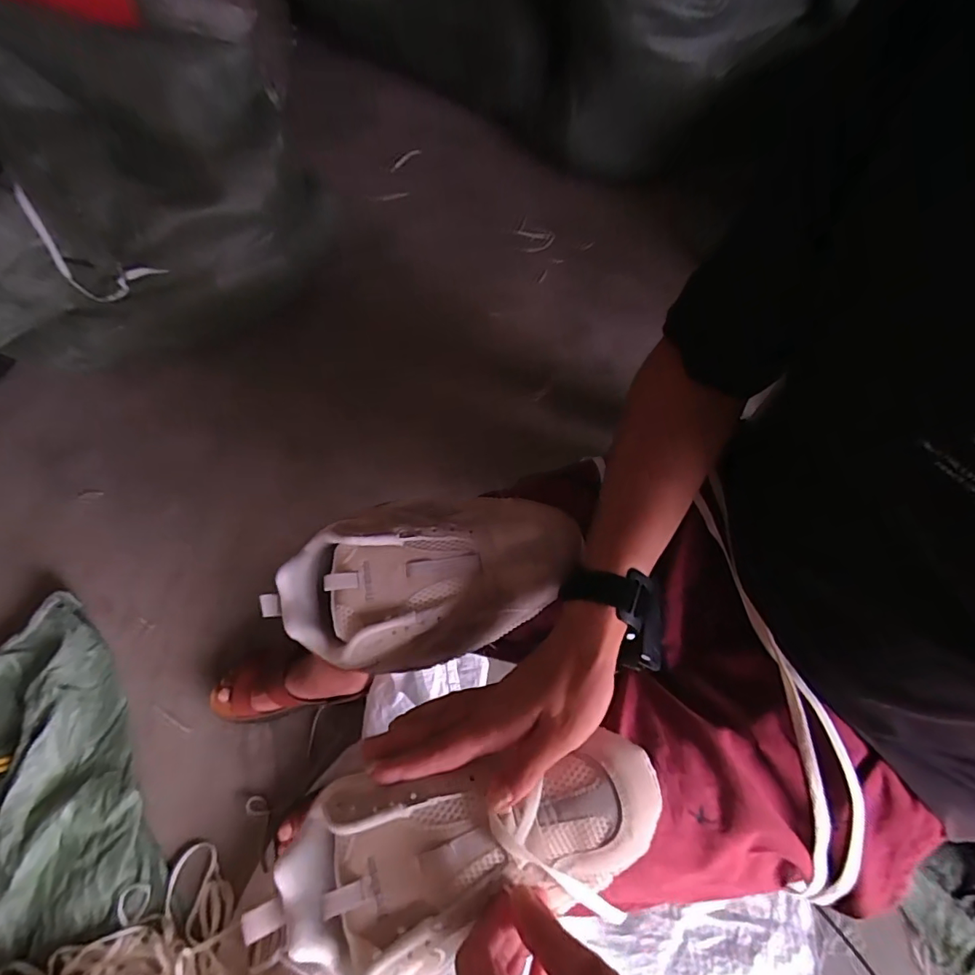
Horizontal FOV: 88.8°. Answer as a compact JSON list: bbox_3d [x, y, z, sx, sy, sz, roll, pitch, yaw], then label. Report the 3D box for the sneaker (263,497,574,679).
[{"bbox_3d":[-0.046,0.067,0.412,0.237,0.086,0.130,-18,68,-6],"label":"sneaker"}]

